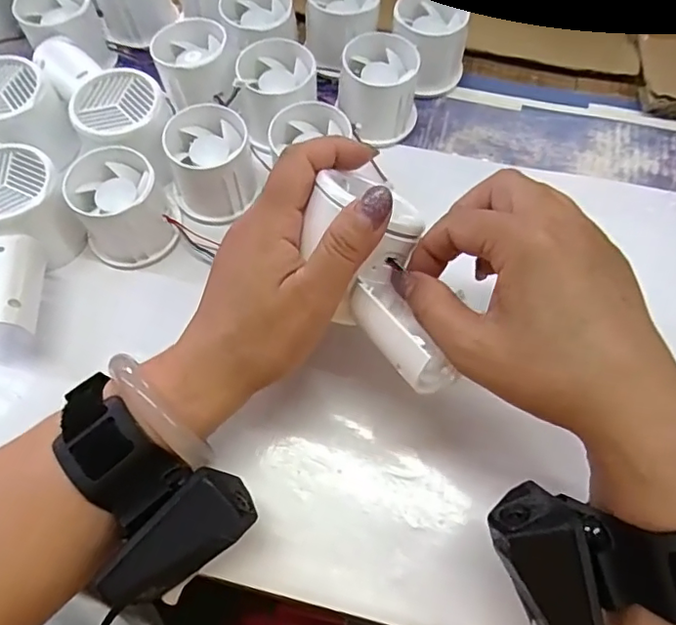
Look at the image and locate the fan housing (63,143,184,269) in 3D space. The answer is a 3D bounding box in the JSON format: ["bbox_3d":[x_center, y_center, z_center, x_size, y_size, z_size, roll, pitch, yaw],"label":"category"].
[{"bbox_3d":[-0.131,-0.065,0.342,0.057,0.050,0.055,0,65,0],"label":"fan housing"}]

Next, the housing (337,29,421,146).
[{"bbox_3d":[0.029,-0.152,0.382,0.051,0.047,0.059,8,65,4],"label":"housing"}]

